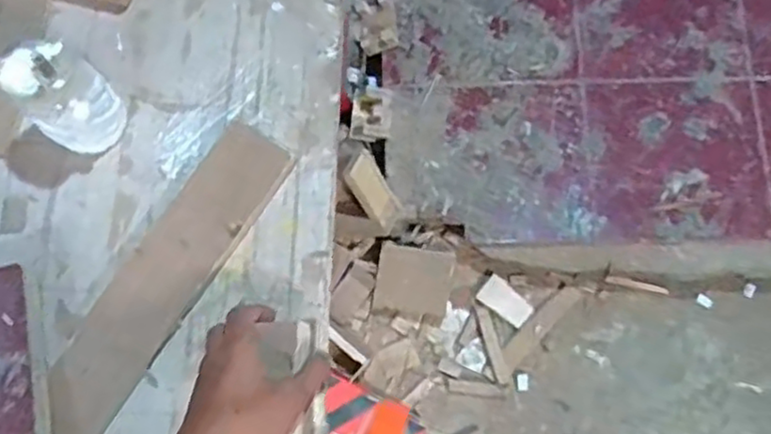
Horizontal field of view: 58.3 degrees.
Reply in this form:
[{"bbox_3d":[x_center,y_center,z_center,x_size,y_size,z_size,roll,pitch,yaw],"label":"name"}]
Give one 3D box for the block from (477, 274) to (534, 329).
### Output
[{"bbox_3d":[0.219,0.154,1.256,0.097,0.010,0.052,36,79,11],"label":"block"}]

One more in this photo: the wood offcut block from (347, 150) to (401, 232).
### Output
[{"bbox_3d":[-0.016,-0.042,1.169,0.017,0.149,0.059,15,55,44],"label":"wood offcut block"}]

